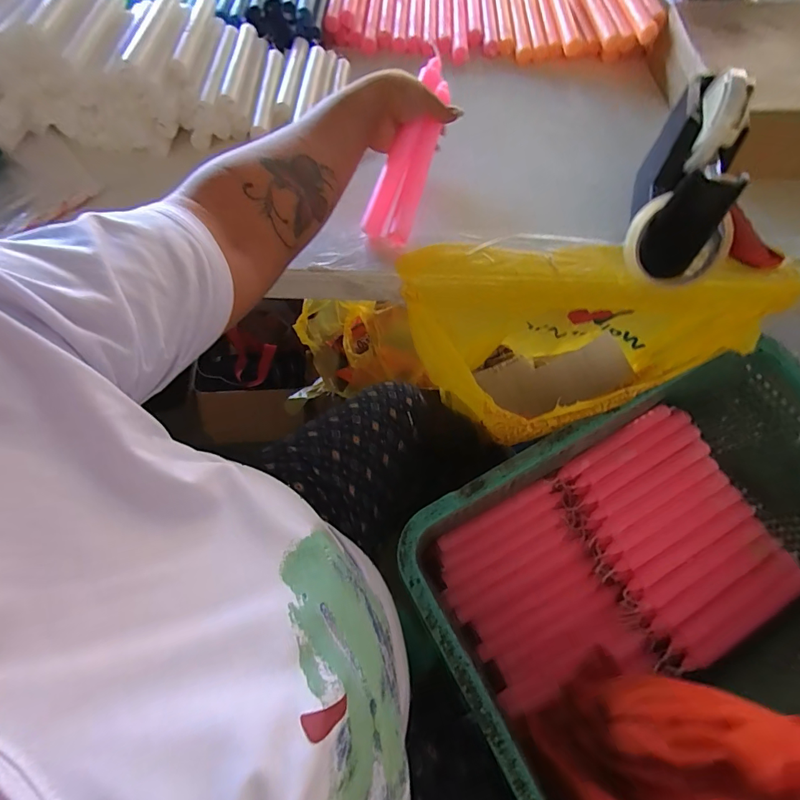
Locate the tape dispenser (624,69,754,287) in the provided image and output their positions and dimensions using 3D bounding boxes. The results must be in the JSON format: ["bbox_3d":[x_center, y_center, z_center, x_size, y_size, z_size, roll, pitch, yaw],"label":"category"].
[{"bbox_3d":[0.276,-0.203,0.387,0.090,0.087,0.187,8,104,5],"label":"tape dispenser"}]

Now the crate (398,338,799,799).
[{"bbox_3d":[0.311,0.203,0.520,0.546,0.239,0.352,-26,66,-11],"label":"crate"}]

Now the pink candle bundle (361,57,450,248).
[{"bbox_3d":[0.014,-0.267,0.459,0.048,0.036,0.207,18,85,9],"label":"pink candle bundle"}]

